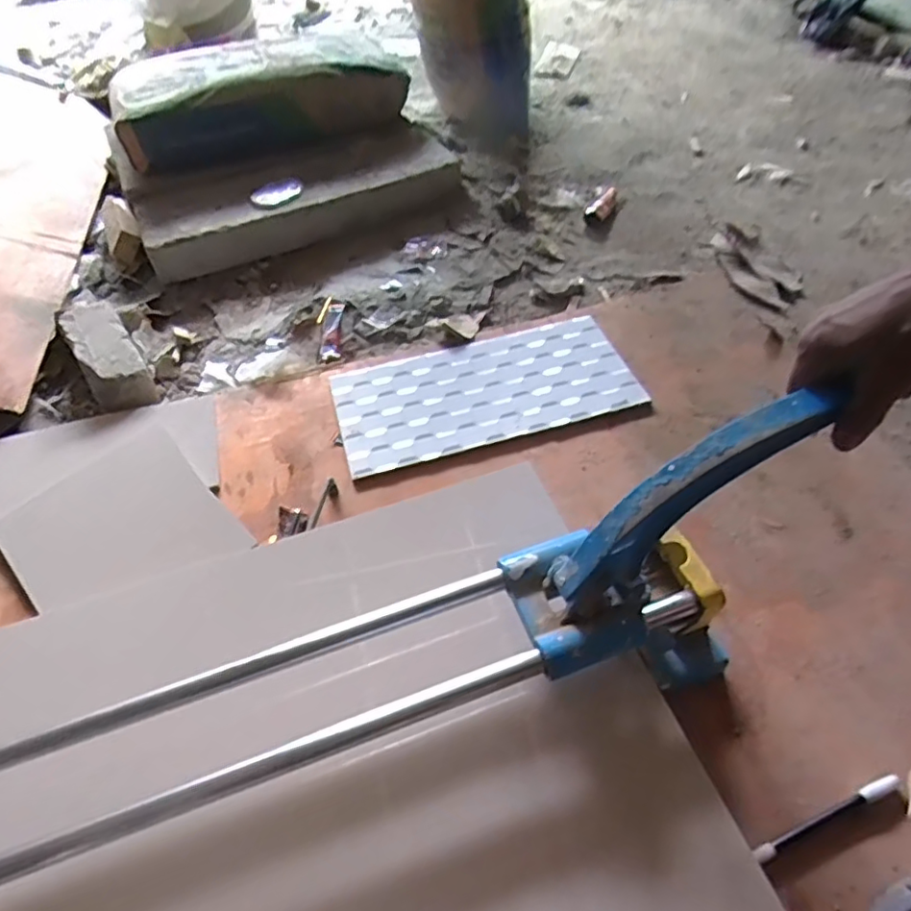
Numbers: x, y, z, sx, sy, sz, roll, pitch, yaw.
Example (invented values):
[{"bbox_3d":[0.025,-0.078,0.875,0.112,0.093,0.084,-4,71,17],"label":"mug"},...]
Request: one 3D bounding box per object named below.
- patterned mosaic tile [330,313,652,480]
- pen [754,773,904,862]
[{"bbox_3d":[0.039,-0.090,0.816,0.391,0.015,0.194,-14,51,-7],"label":"patterned mosaic tile"},{"bbox_3d":[0.295,0.288,0.476,0.142,0.011,0.012,-20,52,-11],"label":"pen"}]

